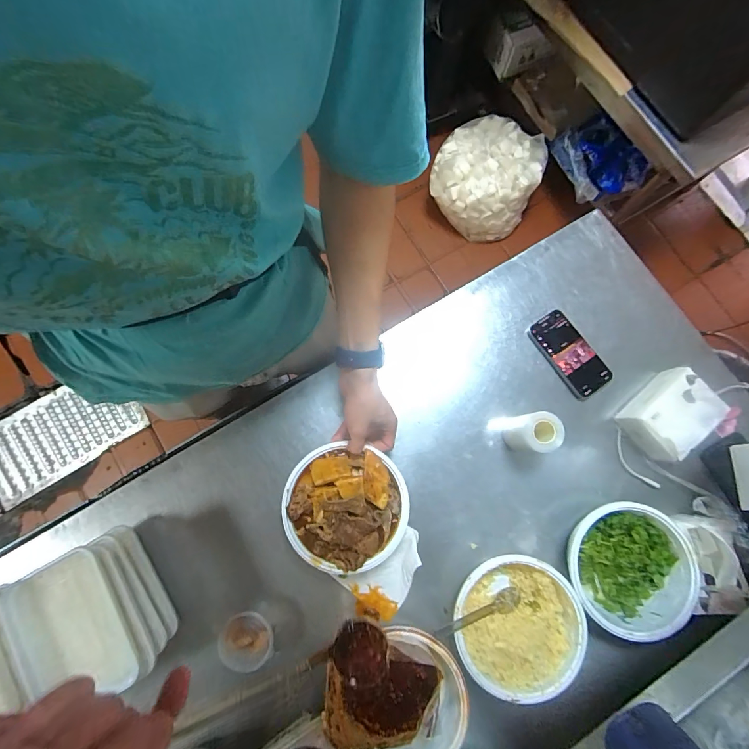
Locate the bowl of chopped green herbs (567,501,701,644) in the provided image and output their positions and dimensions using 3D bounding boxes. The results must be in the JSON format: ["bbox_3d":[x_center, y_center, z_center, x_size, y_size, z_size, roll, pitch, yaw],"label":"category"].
[{"bbox_3d":[0.355,0.272,0.529,0.164,0.055,0.162,0,77,-2],"label":"bowl of chopped green herbs"}]

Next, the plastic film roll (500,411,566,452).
[{"bbox_3d":[0.224,0.086,0.557,0.058,0.091,0.054,0,77,-2],"label":"plastic film roll"}]

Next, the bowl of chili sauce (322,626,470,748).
[{"bbox_3d":[0.030,0.425,0.495,0.170,0.058,0.165,0,77,-2],"label":"bowl of chili sauce"}]

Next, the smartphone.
[{"bbox_3d":[0.318,-0.034,0.623,0.070,0.013,0.145,-32,80,-8],"label":"smartphone"}]

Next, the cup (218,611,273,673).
[{"bbox_3d":[-0.173,0.360,0.517,0.072,0.038,0.064,11,77,1],"label":"cup"}]

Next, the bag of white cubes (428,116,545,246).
[{"bbox_3d":[0.411,-0.727,1.449,0.375,0.256,0.347,20,78,3],"label":"bag of white cubes"}]

